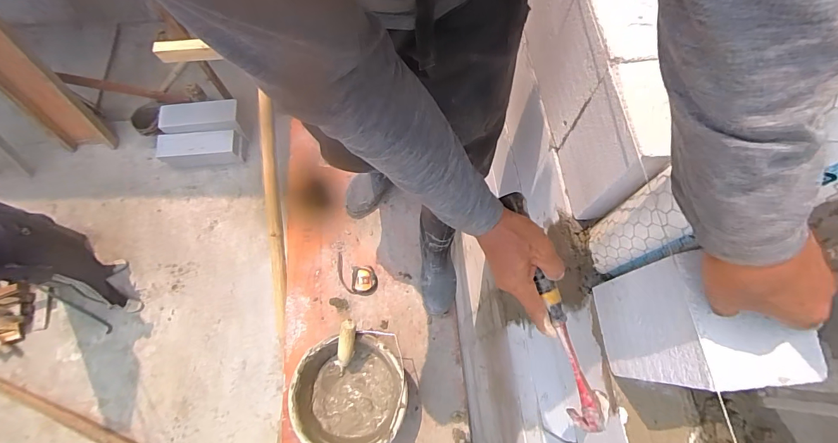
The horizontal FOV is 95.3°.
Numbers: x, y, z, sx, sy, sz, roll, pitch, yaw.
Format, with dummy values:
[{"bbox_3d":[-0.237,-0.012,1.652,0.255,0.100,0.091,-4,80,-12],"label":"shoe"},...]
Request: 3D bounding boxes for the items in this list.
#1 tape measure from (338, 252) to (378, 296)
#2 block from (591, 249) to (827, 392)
[{"bbox_3d":[-0.177,0.147,1.025,0.137,0.033,0.077,25,72,10],"label":"tape measure"},{"bbox_3d":[0.291,0.112,0.422,0.094,0.193,0.117,-5,70,0],"label":"block"}]

